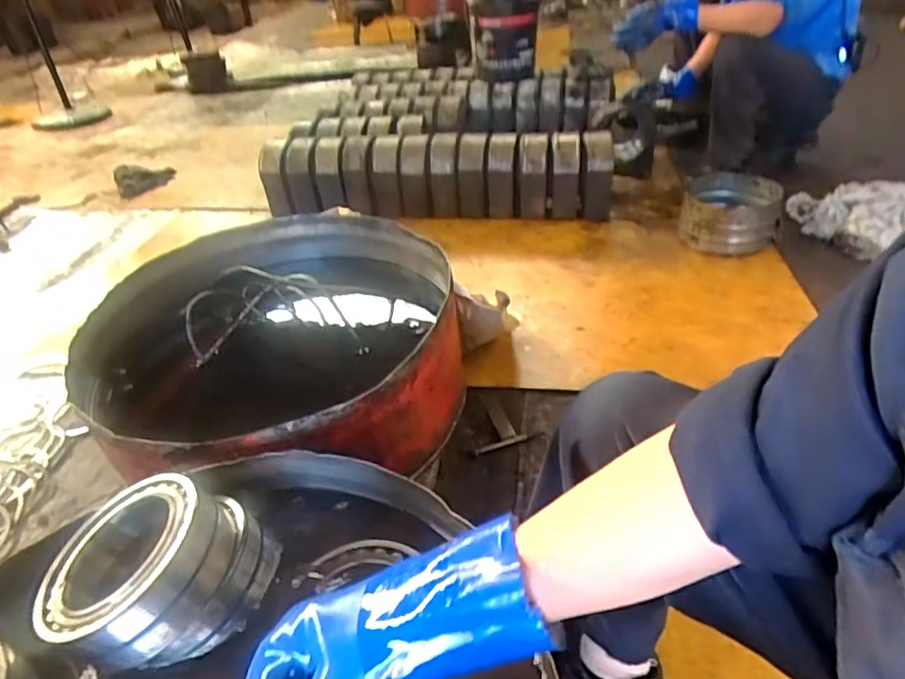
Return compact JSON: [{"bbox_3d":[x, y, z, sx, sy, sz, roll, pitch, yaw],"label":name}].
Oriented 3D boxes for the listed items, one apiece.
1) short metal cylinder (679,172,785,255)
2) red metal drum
[{"bbox_3d":[0.718,-0.321,1.489,0.229,0.166,0.218,11,40,21],"label":"short metal cylinder"},{"bbox_3d":[-0.262,0.022,0.946,0.534,0.230,0.589,-3,37,3],"label":"red metal drum"}]

